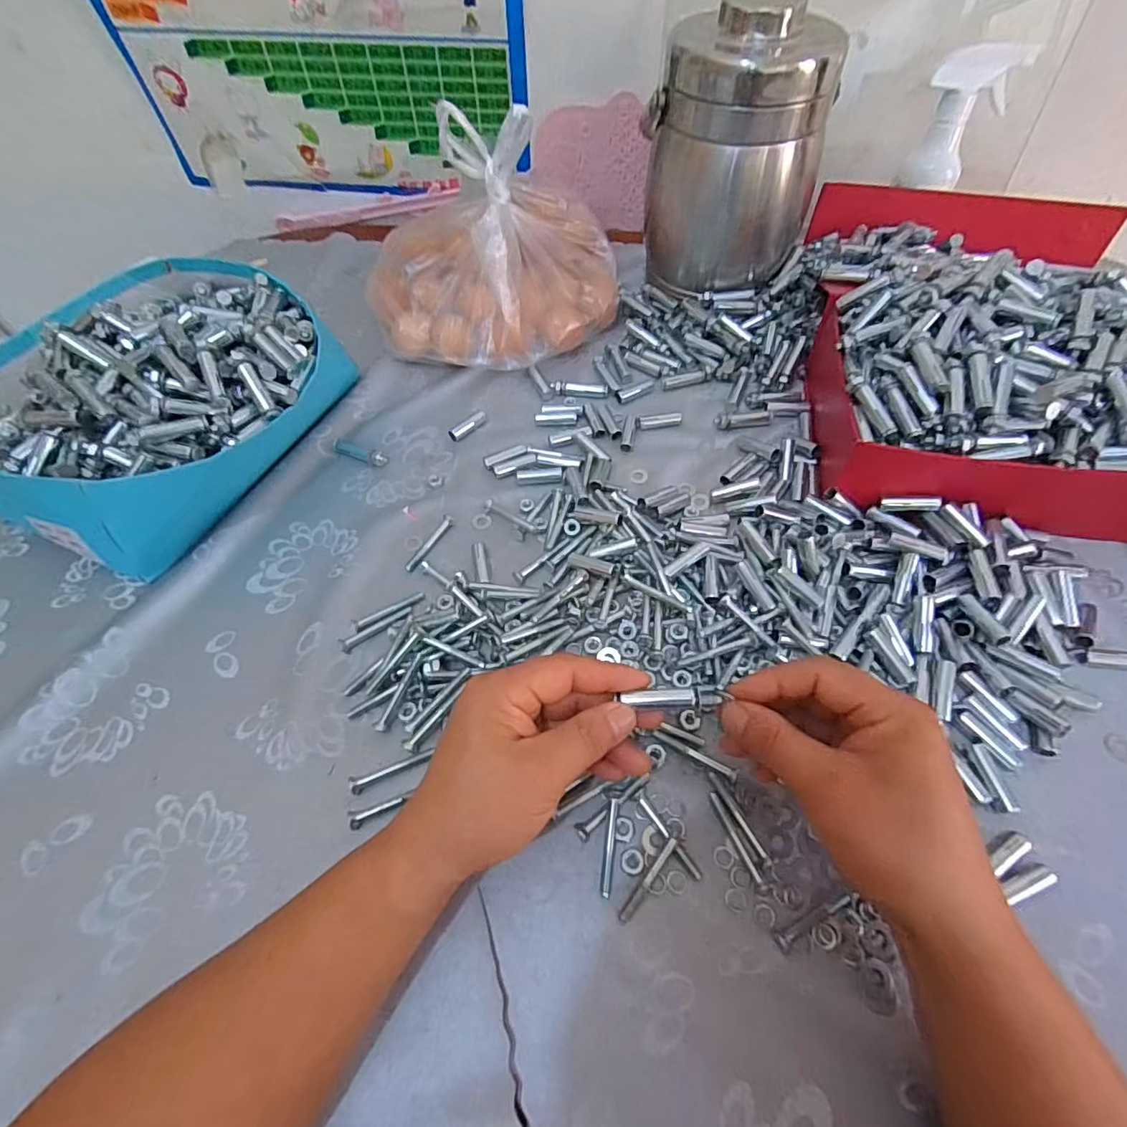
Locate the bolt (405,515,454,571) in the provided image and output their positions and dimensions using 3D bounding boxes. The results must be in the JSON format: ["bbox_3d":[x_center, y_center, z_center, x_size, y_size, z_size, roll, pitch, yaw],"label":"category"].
[{"bbox_3d":[-0.107,-0.016,0.443,0.008,0.005,0.057,24,60,16],"label":"bolt"}]

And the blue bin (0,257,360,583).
[{"bbox_3d":[-0.349,-0.151,0.477,0.279,0.113,0.283,27,61,18],"label":"blue bin"}]

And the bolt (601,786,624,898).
[{"bbox_3d":[0.026,0.160,0.317,0.010,0.007,0.055,6,57,6],"label":"bolt"}]

